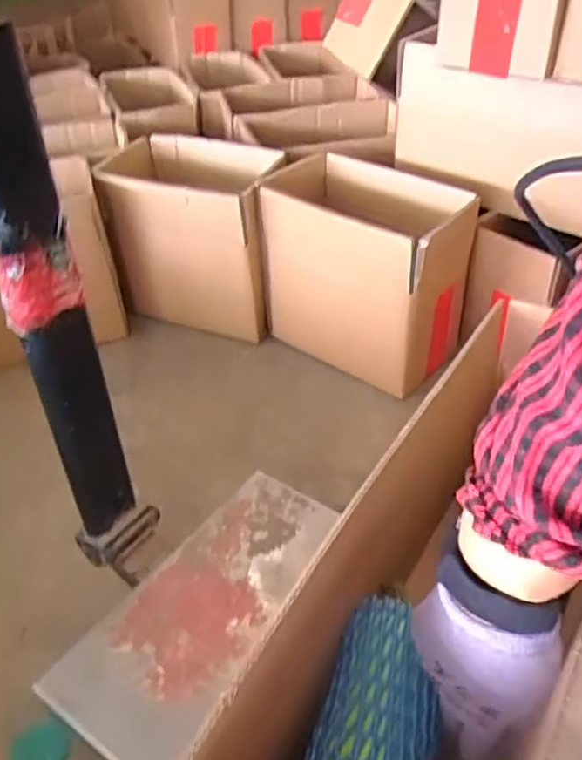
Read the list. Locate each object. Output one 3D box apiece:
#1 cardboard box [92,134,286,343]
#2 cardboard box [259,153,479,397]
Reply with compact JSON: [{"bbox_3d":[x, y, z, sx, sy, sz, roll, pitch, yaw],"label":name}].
[{"bbox_3d":[-0.146,-0.230,1.051,0.303,0.232,0.174,17,42,21],"label":"cardboard box"},{"bbox_3d":[0.097,-0.154,0.932,0.300,0.235,0.153,28,46,31],"label":"cardboard box"}]

